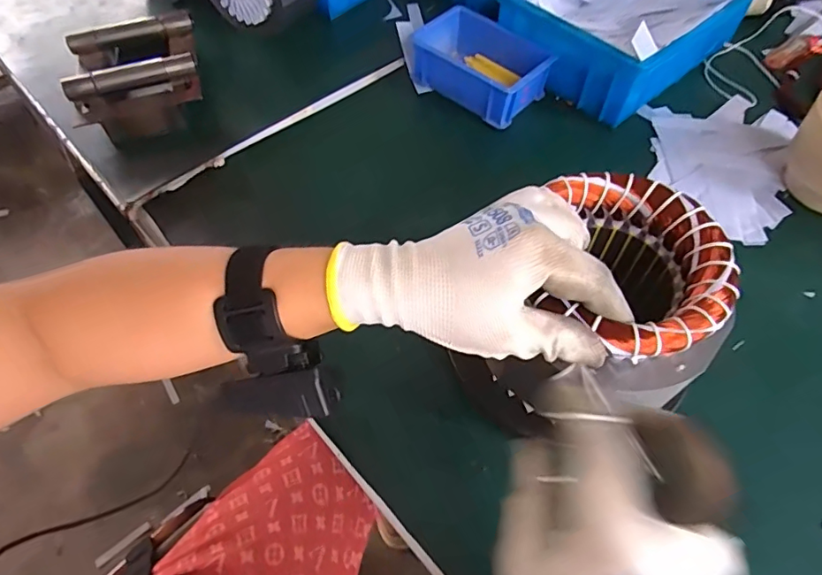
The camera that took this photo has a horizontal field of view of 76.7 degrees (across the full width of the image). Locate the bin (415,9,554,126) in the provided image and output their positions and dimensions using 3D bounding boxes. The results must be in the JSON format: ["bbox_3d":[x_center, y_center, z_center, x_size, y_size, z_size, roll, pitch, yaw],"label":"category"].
[{"bbox_3d":[0.079,-0.256,0.597,0.148,0.053,0.102,37,64,23],"label":"bin"}]

